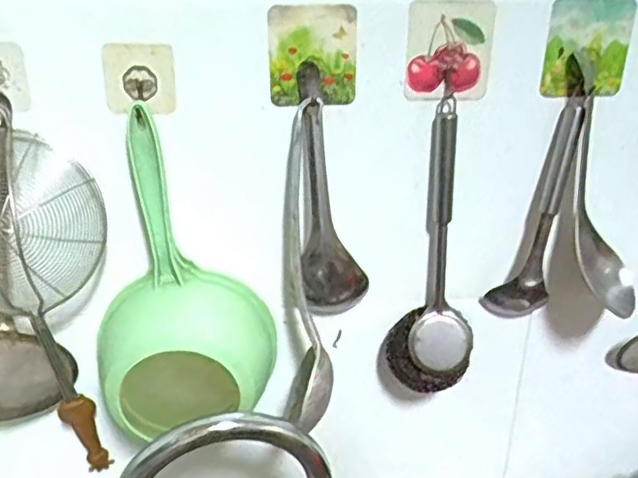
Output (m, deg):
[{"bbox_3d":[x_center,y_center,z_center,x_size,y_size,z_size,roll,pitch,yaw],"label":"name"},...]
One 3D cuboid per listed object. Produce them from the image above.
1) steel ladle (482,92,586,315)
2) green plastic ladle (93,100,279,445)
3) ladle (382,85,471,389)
[{"bbox_3d":[0.207,-0.024,0.629,0.060,0.224,0.046,15,30,29],"label":"steel ladle"},{"bbox_3d":[-0.132,0.048,0.576,0.171,0.269,0.088,0,26,1],"label":"green plastic ladle"},{"bbox_3d":[0.112,0.018,0.615,0.084,0.274,0.052,-2,26,-3],"label":"ladle"}]

